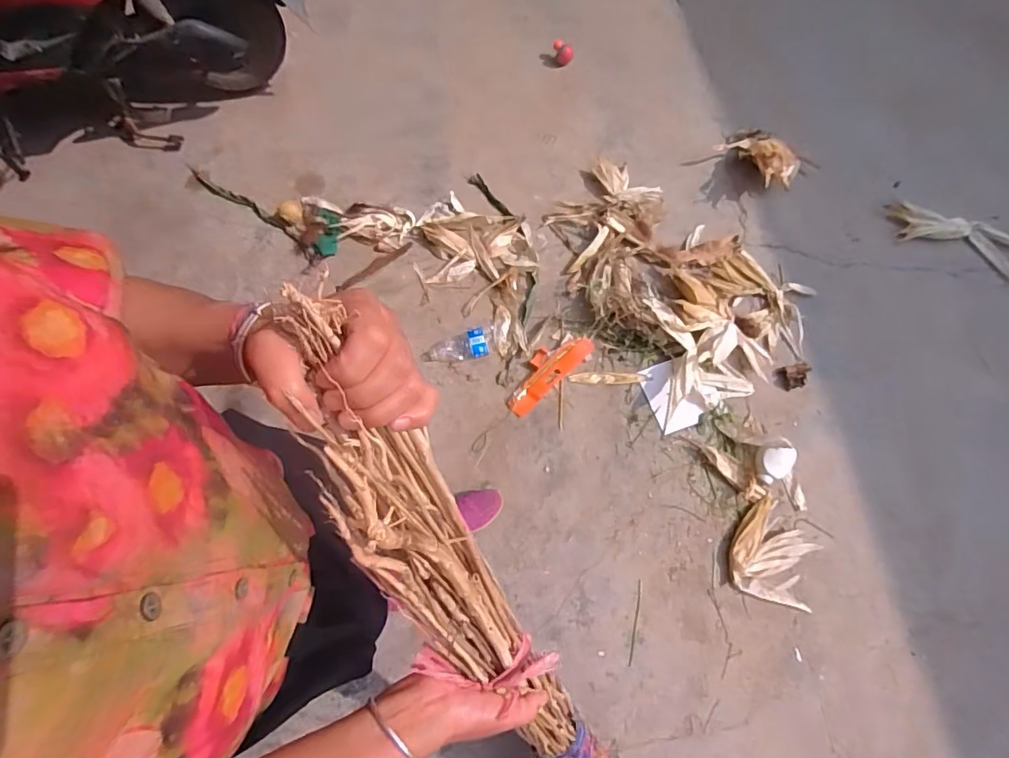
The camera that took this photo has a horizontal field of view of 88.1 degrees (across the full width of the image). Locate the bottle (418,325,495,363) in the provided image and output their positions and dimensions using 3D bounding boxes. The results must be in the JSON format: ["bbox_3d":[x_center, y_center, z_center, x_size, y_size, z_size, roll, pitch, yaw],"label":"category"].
[{"bbox_3d":[-0.129,-0.090,1.452,0.213,0.050,0.079,-15,71,8],"label":"bottle"}]

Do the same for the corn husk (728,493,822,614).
[{"bbox_3d":[0.651,0.415,1.257,0.189,0.034,0.230,24,72,6],"label":"corn husk"}]

